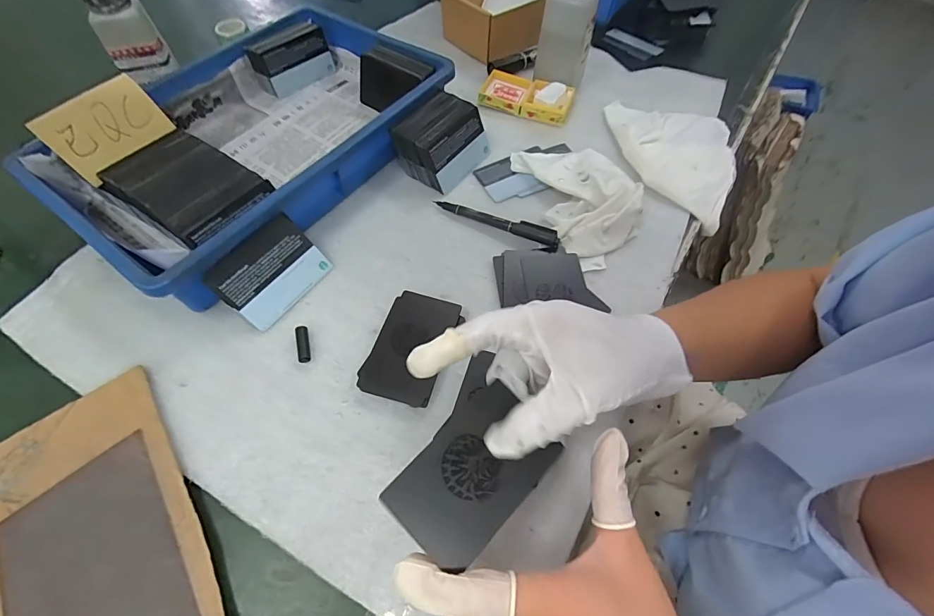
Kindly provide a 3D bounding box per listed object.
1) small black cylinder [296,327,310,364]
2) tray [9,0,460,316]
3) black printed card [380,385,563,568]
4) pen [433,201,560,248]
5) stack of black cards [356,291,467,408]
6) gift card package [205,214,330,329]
[{"bbox_3d":[-0.135,0.030,0.344,0.010,0.010,0.031,-11,60,-6],"label":"small black cylinder"},{"bbox_3d":[-0.216,-0.184,0.440,0.252,0.076,0.368,33,64,18],"label":"tray"},{"bbox_3d":[0.003,0.084,0.213,0.052,0.004,0.078,42,71,11],"label":"black printed card"},{"bbox_3d":[0.027,-0.086,0.413,0.129,0.012,0.016,20,61,12],"label":"pen"},{"bbox_3d":[-0.045,0.031,0.340,0.057,0.015,0.091,16,60,10],"label":"stack of black cards"},{"bbox_3d":[-0.168,-0.031,0.361,0.065,0.008,0.085,49,63,-21],"label":"gift card package"}]

